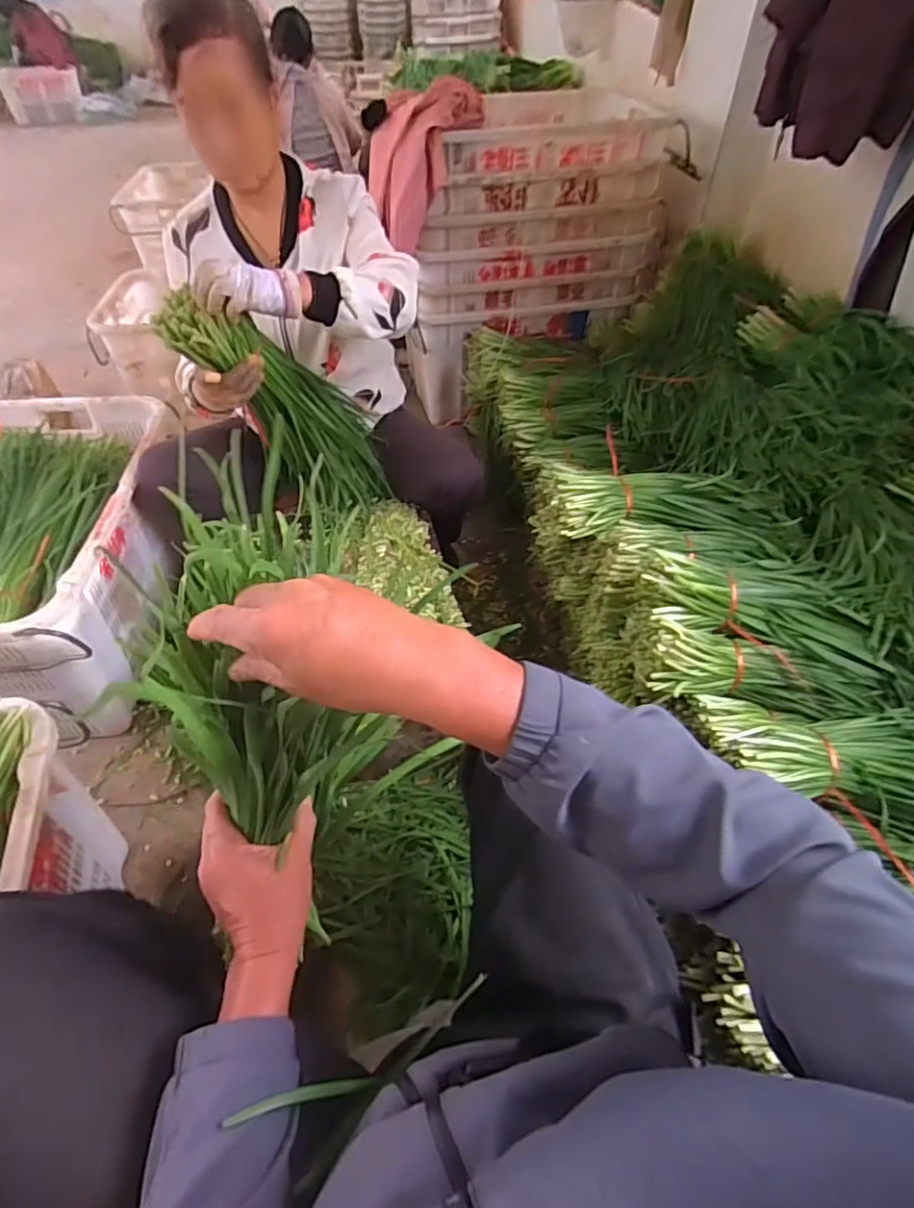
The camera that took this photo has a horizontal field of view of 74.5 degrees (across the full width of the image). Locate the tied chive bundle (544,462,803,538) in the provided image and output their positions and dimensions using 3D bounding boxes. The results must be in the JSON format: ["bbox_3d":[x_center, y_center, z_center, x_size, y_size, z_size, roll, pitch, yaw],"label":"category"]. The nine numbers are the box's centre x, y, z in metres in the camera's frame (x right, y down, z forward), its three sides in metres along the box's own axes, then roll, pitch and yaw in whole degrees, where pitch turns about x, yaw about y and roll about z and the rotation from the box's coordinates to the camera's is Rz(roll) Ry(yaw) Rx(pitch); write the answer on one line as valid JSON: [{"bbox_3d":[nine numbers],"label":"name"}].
[{"bbox_3d":[0.357,-0.176,0.989,0.408,0.080,0.147,-3,47,-3],"label":"tied chive bundle"}]

